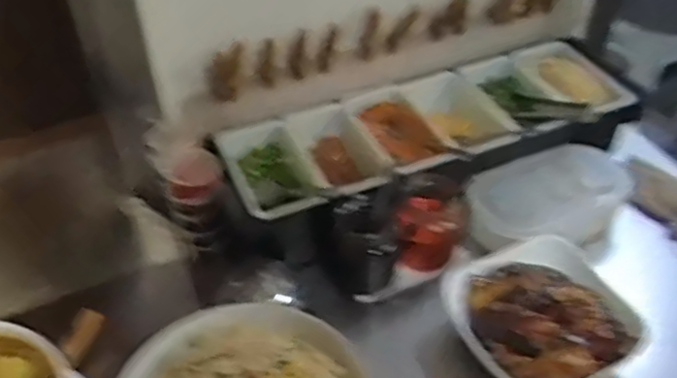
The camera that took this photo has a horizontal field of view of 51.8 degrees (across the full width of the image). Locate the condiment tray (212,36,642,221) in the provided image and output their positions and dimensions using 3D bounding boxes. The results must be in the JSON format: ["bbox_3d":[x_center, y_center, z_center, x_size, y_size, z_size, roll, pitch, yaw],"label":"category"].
[{"bbox_3d":[0.095,-0.057,0.770,0.432,0.069,0.156,-16,46,-15],"label":"condiment tray"}]

